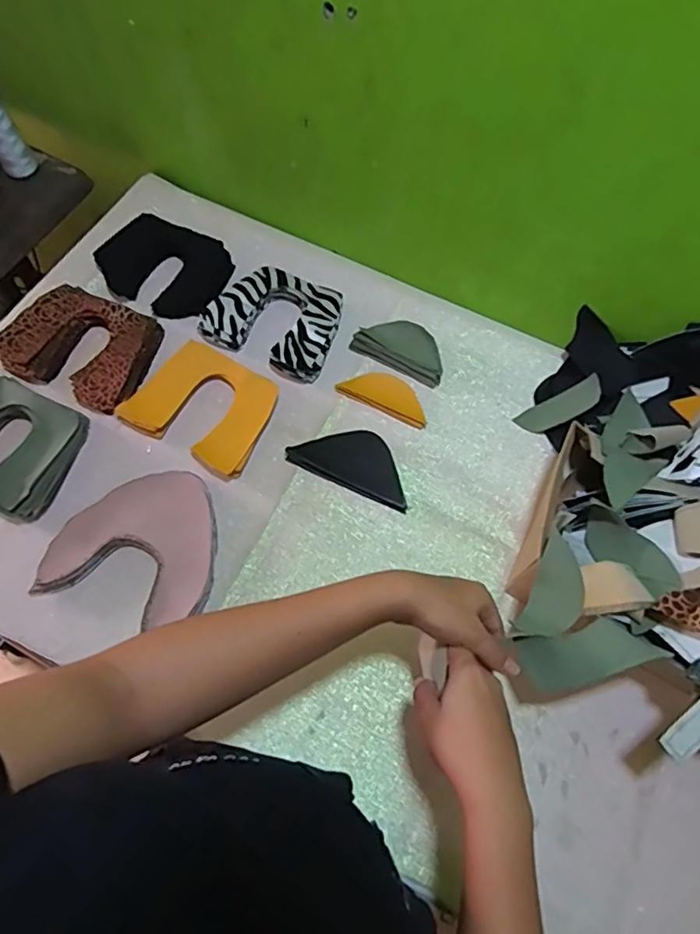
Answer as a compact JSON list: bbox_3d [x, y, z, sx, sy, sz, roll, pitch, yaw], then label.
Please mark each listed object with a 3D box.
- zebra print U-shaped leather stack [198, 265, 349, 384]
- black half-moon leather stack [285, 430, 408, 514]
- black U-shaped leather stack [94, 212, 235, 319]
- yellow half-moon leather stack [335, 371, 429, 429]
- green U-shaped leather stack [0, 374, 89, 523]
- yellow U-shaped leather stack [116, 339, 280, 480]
[{"bbox_3d":[-0.090,-0.184,0.718,0.152,0.032,0.129,24,67,8],"label":"zebra print U-shaped leather stack"},{"bbox_3d":[0.006,-0.007,0.654,0.139,0.009,0.071,23,67,8],"label":"black half-moon leather stack"},{"bbox_3d":[-0.236,-0.259,0.754,0.175,0.031,0.118,24,67,8],"label":"black U-shaped leather stack"},{"bbox_3d":[0.043,-0.086,0.689,0.113,0.014,0.047,28,67,10],"label":"yellow half-moon leather stack"},{"bbox_3d":[-0.379,-0.030,0.630,0.158,0.038,0.131,24,67,8],"label":"green U-shaped leather stack"},{"bbox_3d":[-0.168,-0.070,0.667,0.152,0.031,0.121,27,67,9],"label":"yellow U-shaped leather stack"}]

